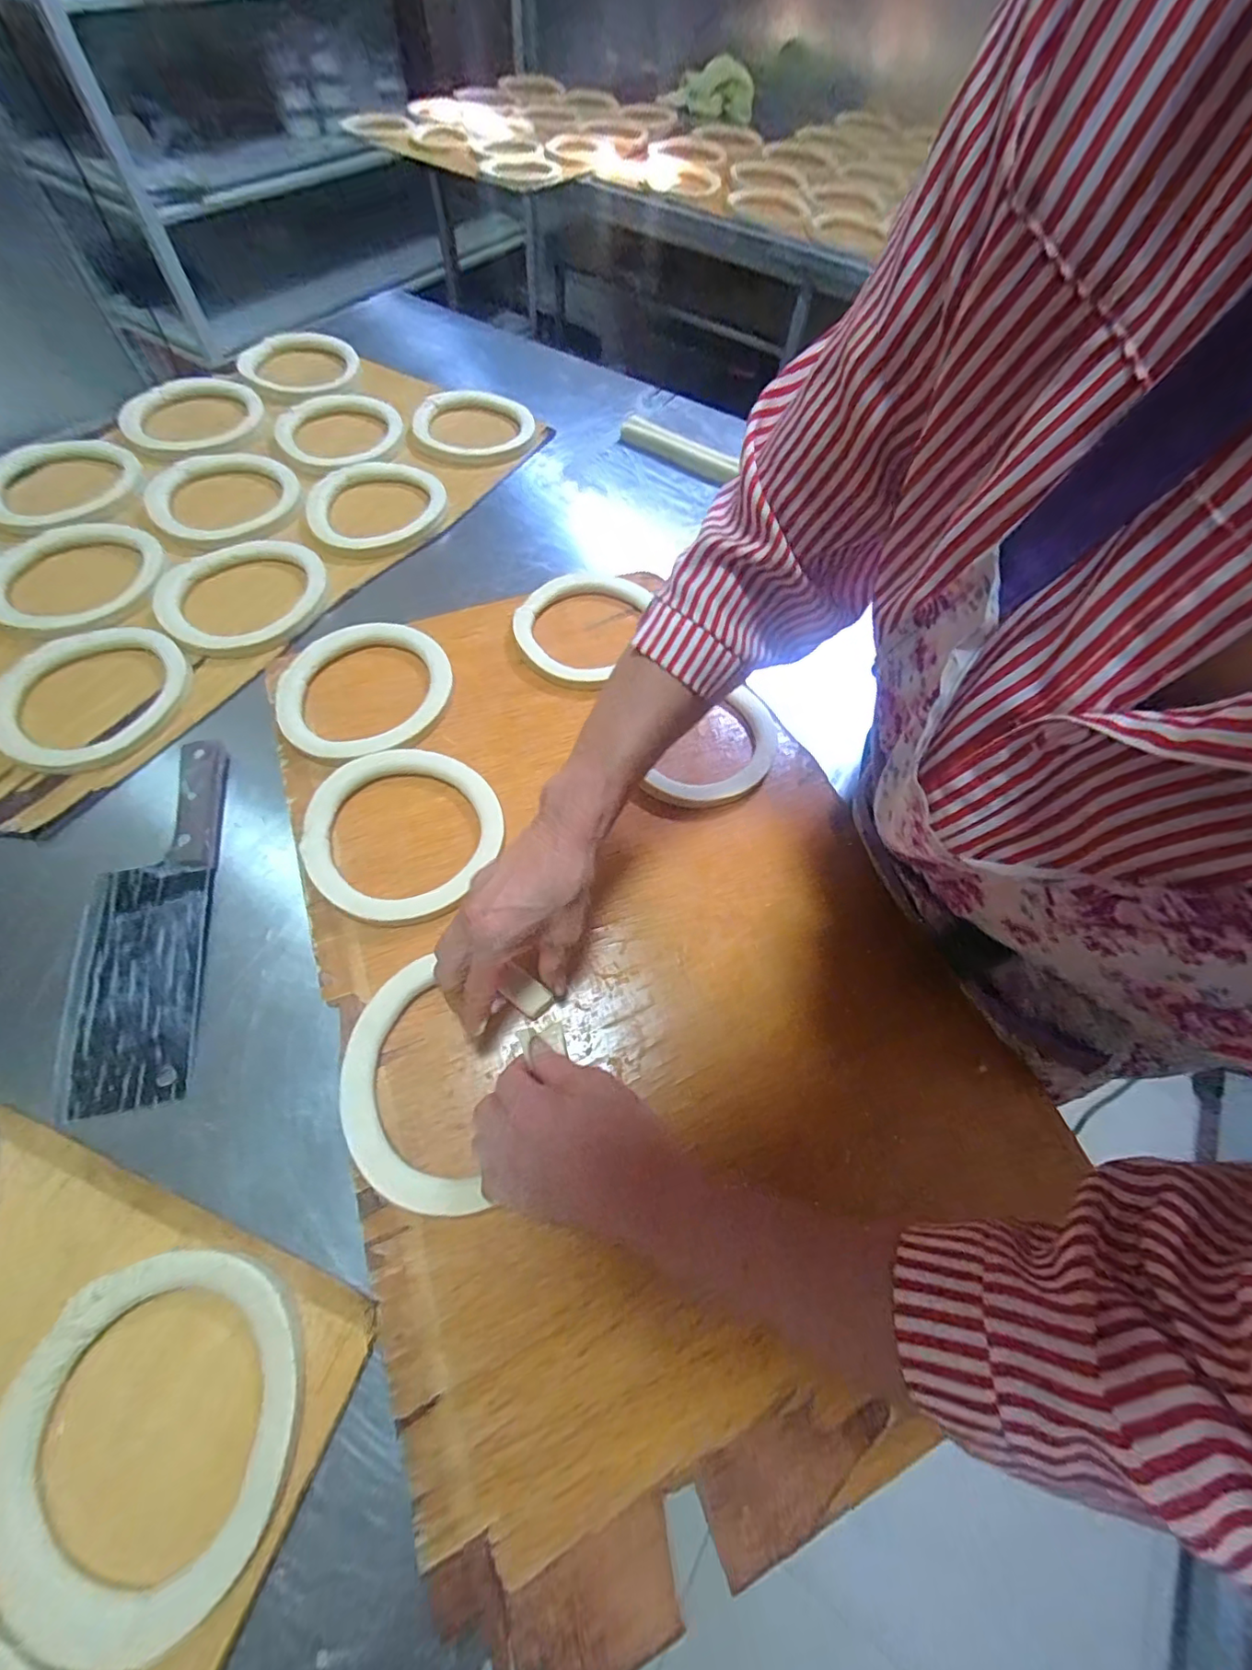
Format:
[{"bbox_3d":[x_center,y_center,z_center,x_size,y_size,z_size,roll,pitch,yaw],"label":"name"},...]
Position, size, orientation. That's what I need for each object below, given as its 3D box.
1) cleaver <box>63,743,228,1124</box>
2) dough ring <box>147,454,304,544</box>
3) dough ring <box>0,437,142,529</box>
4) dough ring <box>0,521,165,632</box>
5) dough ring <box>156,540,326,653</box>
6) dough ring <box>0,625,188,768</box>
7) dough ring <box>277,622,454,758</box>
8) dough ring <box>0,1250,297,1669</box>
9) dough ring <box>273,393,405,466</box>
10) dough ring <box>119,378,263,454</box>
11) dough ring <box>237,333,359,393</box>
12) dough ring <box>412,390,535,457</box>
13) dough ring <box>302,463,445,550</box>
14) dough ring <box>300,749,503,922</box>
[{"bbox_3d":[-0.354,0.054,0.414,0.079,0.018,0.272,-7,63,-8],"label":"cleaver"},{"bbox_3d":[-0.454,-0.387,0.631,0.151,0.014,0.157,-25,67,-16],"label":"dough ring"},{"bbox_3d":[-0.630,-0.394,0.620,0.155,0.022,0.155,2,62,-3],"label":"dough ring"},{"bbox_3d":[-0.559,-0.267,0.565,0.156,0.018,0.156,2,62,-3],"label":"dough ring"},{"bbox_3d":[-0.388,-0.251,0.570,0.158,0.022,0.158,2,62,-3],"label":"dough ring"},{"bbox_3d":[-0.481,-0.130,0.501,0.153,0.023,0.153,2,62,-3],"label":"dough ring"},{"bbox_3d":[-0.244,-0.135,0.519,0.155,0.012,0.151,2,62,-3],"label":"dough ring"},{"bbox_3d":[-0.248,0.307,0.285,0.140,0.014,0.148,2,62,-3],"label":"dough ring"},{"bbox_3d":[-0.354,-0.507,0.695,0.148,0.016,0.168,-25,62,-18],"label":"dough ring"},{"bbox_3d":[-0.533,-0.529,0.695,0.153,0.023,0.153,1,57,-2],"label":"dough ring"},{"bbox_3d":[-0.444,-0.642,0.758,0.148,0.020,0.148,-17,59,-14],"label":"dough ring"},{"bbox_3d":[-0.199,-0.542,0.732,0.152,0.020,0.153,1,57,-2],"label":"dough ring"},{"bbox_3d":[-0.284,-0.377,0.639,0.151,0.015,0.141,2,62,-3],"label":"dough ring"},{"bbox_3d":[-0.180,-0.007,0.451,0.150,0.023,0.154,2,62,-3],"label":"dough ring"}]

